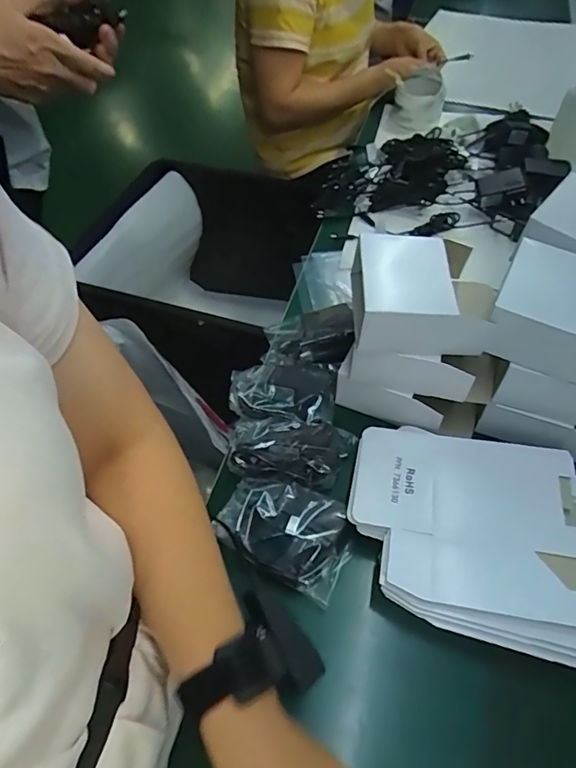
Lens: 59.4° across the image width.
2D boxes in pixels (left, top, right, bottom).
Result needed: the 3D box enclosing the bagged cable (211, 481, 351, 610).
[{"bbox_3d":[-0.005,0.133,0.470,0.125,0.036,0.084,22,56,17],"label":"bagged cable"}]

